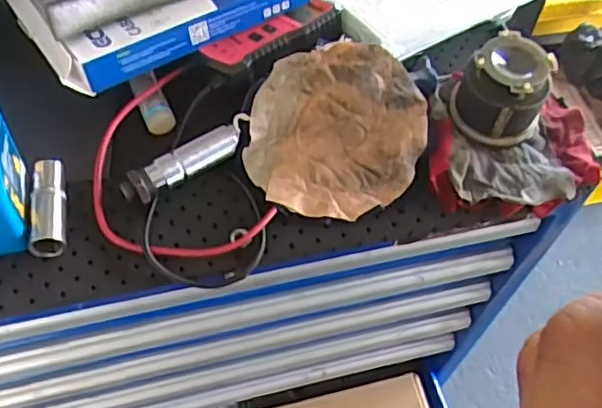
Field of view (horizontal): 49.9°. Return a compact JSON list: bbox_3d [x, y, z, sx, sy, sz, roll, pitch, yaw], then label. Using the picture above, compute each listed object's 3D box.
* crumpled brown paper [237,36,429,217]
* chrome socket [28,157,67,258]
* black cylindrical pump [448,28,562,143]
[{"bbox_3d":[0.032,-0.065,0.561,0.146,0.015,0.157,12,80,1],"label":"crumpled brown paper"},{"bbox_3d":[-0.201,0.001,0.520,0.026,0.020,0.084,-5,57,-8],"label":"chrome socket"},{"bbox_3d":[0.178,-0.101,0.568,0.062,0.081,0.068,2,56,-3],"label":"black cylindrical pump"}]

